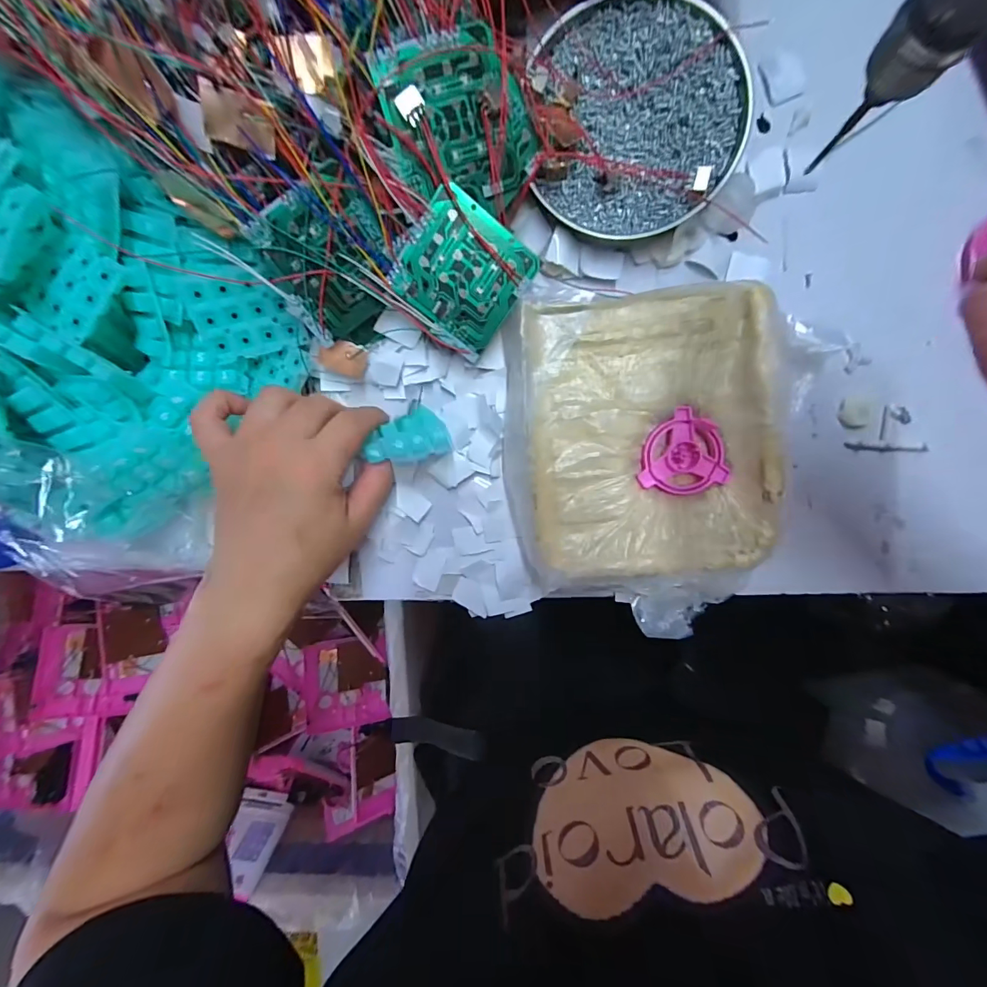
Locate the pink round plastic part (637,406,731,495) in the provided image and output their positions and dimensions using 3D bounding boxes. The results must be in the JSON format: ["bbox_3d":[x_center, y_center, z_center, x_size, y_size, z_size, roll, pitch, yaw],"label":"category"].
[{"bbox_3d":[0.125,-0.027,0.274,0.053,0.006,0.054,1,97,5],"label":"pink round plastic part"}]

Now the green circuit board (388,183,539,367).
[{"bbox_3d":[-0.019,-0.133,0.261,0.071,0.006,0.072,35,108,-17],"label":"green circuit board"}]

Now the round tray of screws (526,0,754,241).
[{"bbox_3d":[0.088,-0.230,0.261,0.121,0.018,0.128,1,97,5],"label":"round tray of screws"}]

